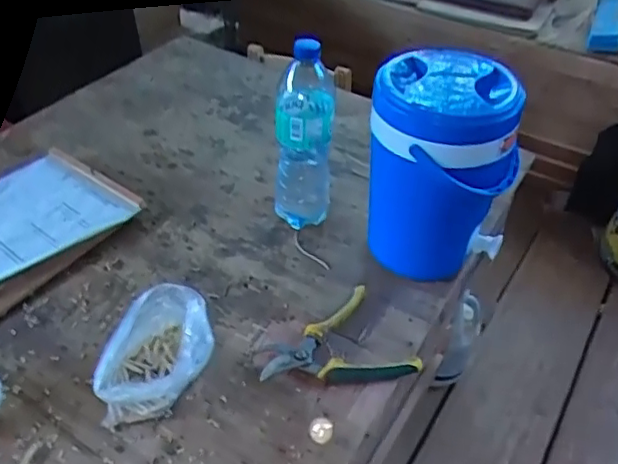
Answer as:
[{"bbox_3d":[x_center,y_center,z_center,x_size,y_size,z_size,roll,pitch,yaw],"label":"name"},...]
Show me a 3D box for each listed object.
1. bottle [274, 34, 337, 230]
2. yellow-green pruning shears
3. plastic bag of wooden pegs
[{"bbox_3d":[-0.006,-0.119,0.822,0.079,0.266,0.061,1,43,0],"label":"bottle"},{"bbox_3d":[0.029,0.141,0.709,0.166,0.028,0.131,-22,47,-23],"label":"yellow-green pruning shears"},{"bbox_3d":[-0.171,0.134,0.669,0.137,0.084,0.109,-21,47,-22],"label":"plastic bag of wooden pegs"}]

